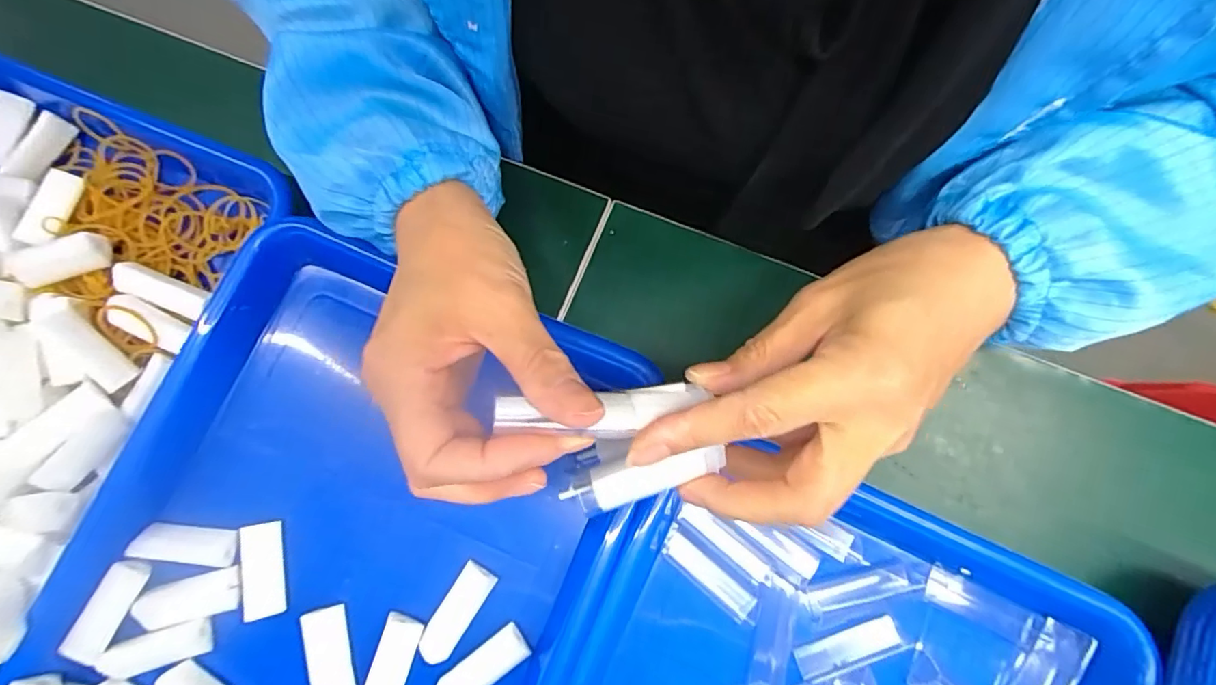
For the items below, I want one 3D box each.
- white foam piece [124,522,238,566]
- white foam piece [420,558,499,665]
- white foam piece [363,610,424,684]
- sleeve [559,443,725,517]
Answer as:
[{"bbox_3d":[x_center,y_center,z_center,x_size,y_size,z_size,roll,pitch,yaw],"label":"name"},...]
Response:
[{"bbox_3d":[-0.218,0.104,0.279,0.047,0.009,0.018,6,79,2],"label":"white foam piece"},{"bbox_3d":[-0.077,0.136,0.275,0.018,0.009,0.046,31,81,7],"label":"white foam piece"},{"bbox_3d":[-0.108,0.161,0.268,0.020,0.008,0.047,16,80,4],"label":"white foam piece"},{"bbox_3d":[0.016,0.055,0.222,0.063,0.009,0.017,-14,77,-8],"label":"sleeve"}]

